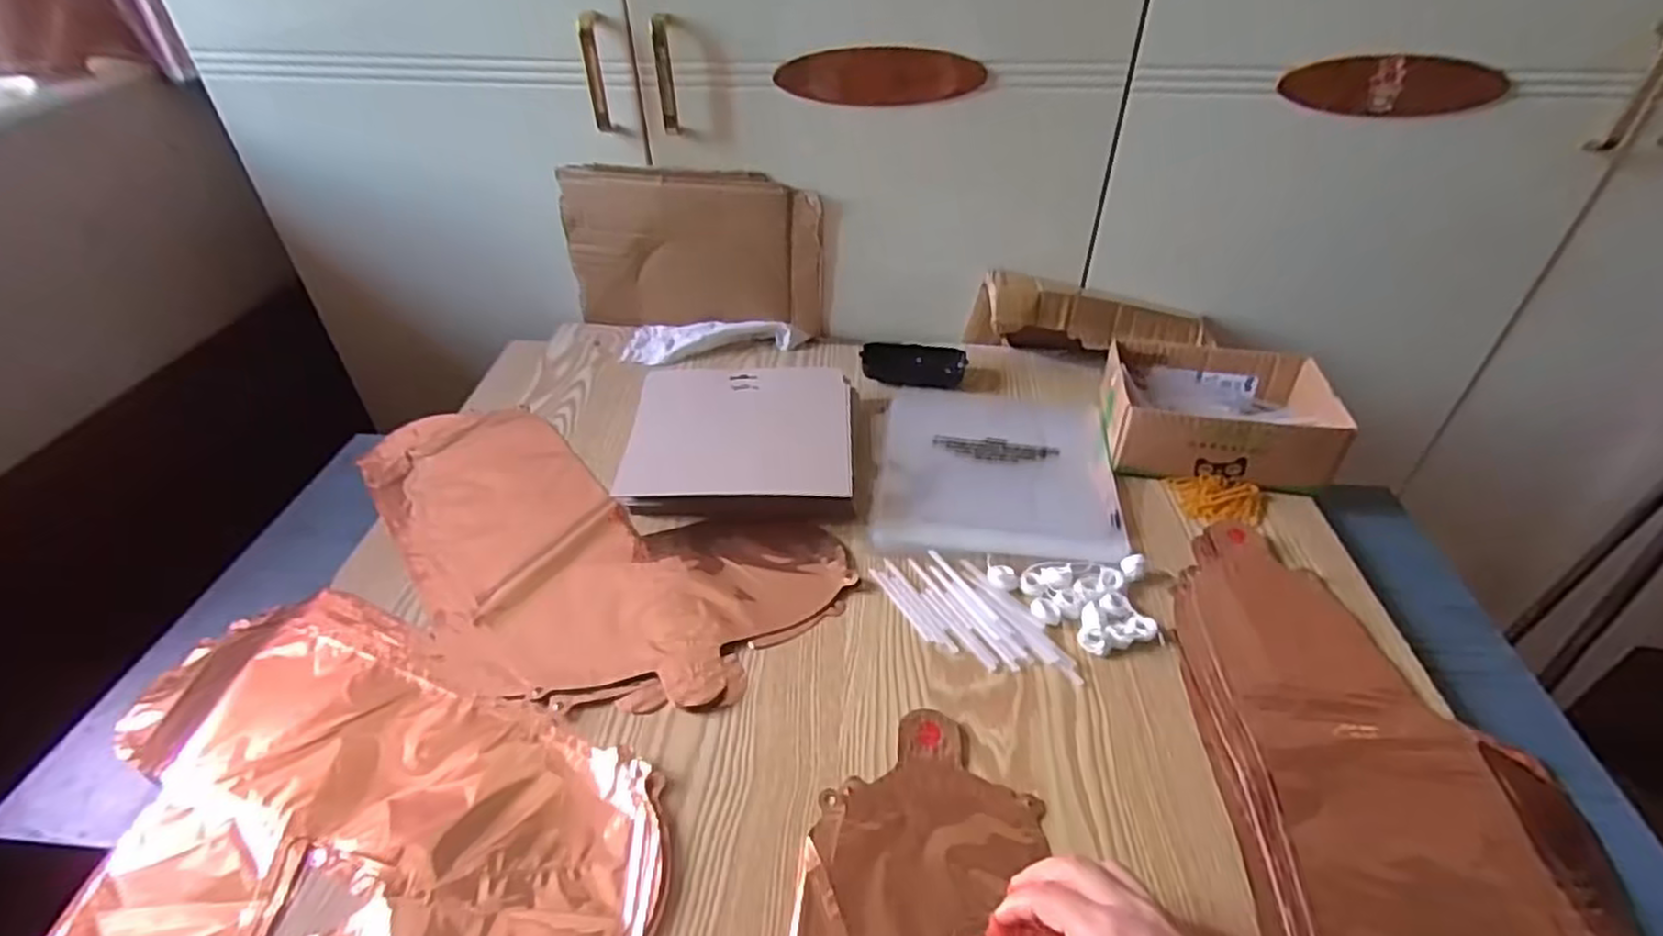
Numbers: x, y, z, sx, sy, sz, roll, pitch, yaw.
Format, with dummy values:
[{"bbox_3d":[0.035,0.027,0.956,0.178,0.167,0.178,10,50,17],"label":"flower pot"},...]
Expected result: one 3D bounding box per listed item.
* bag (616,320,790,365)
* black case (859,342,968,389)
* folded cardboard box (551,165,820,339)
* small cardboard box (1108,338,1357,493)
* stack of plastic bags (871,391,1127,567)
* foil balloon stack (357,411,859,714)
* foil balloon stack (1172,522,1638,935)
[{"bbox_3d":[-0.136,-0.142,0.814,0.178,0.023,0.064,1,40,2],"label":"bag"},{"bbox_3d":[0.087,-0.112,0.776,0.108,0.024,0.053,0,40,1],"label":"black case"},{"bbox_3d":[-0.149,-0.232,0.803,0.271,0.176,0.045,8,41,10],"label":"folded cardboard box"},{"bbox_3d":[0.347,-0.053,0.671,0.187,0.059,0.145,10,41,13],"label":"small cardboard box"},{"bbox_3d":[0.150,-0.003,0.676,0.205,0.007,0.225,4,40,6],"label":"stack of plastic bags"},{"bbox_3d":[-0.227,0.063,0.596,0.447,0.010,0.223,20,44,23],"label":"foil balloon stack"},{"bbox_3d":[0.334,0.217,0.399,0.209,0.008,0.469,4,40,5],"label":"foil balloon stack"}]

